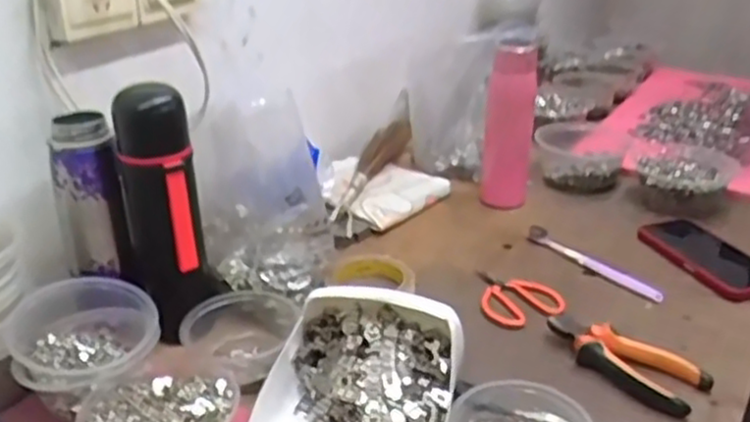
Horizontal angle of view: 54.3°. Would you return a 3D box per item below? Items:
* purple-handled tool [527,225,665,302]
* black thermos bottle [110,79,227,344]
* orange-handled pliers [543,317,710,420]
[{"bbox_3d":[0.253,0.059,0.859,0.016,0.013,0.183,-20,34,-34],"label":"purple-handled tool"},{"bbox_3d":[-0.193,0.004,0.682,0.079,0.231,0.085,-10,29,-20],"label":"black thermos bottle"},{"bbox_3d":[0.230,0.134,0.681,0.070,0.024,0.149,-24,36,-39],"label":"orange-handled pliers"}]

